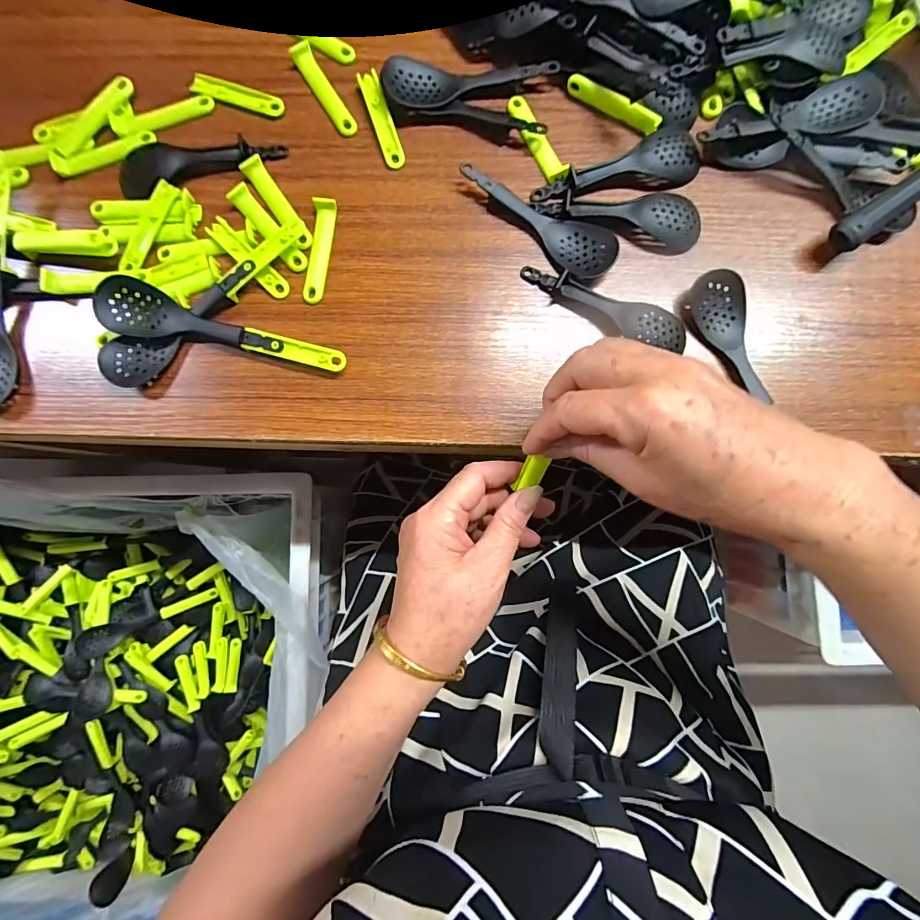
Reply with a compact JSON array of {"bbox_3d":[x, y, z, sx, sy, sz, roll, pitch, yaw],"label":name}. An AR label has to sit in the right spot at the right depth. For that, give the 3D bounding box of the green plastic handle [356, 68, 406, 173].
[{"bbox_3d":[-0.060,-0.261,0.333,0.015,0.009,0.074,-19,86,0],"label":"green plastic handle"}]

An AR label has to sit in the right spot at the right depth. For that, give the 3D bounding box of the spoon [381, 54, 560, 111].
[{"bbox_3d":[0.008,-0.286,0.328,0.128,0.014,0.037,0,86,2],"label":"spoon"}]

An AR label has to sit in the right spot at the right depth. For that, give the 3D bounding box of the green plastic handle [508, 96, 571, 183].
[{"bbox_3d":[0.058,-0.243,0.328,0.014,0.010,0.076,-29,86,0],"label":"green plastic handle"}]

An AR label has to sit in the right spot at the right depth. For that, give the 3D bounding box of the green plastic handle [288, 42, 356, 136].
[{"bbox_3d":[-0.105,-0.285,0.335,0.016,0.008,0.078,-30,86,0],"label":"green plastic handle"}]

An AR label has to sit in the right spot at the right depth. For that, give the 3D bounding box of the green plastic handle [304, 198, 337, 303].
[{"bbox_3d":[-0.106,-0.156,0.324,0.016,0.009,0.077,8,87,2],"label":"green plastic handle"}]

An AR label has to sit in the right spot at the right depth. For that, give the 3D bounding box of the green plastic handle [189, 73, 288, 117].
[{"bbox_3d":[-0.173,-0.285,0.339,0.074,0.005,0.017,19,87,3],"label":"green plastic handle"}]

